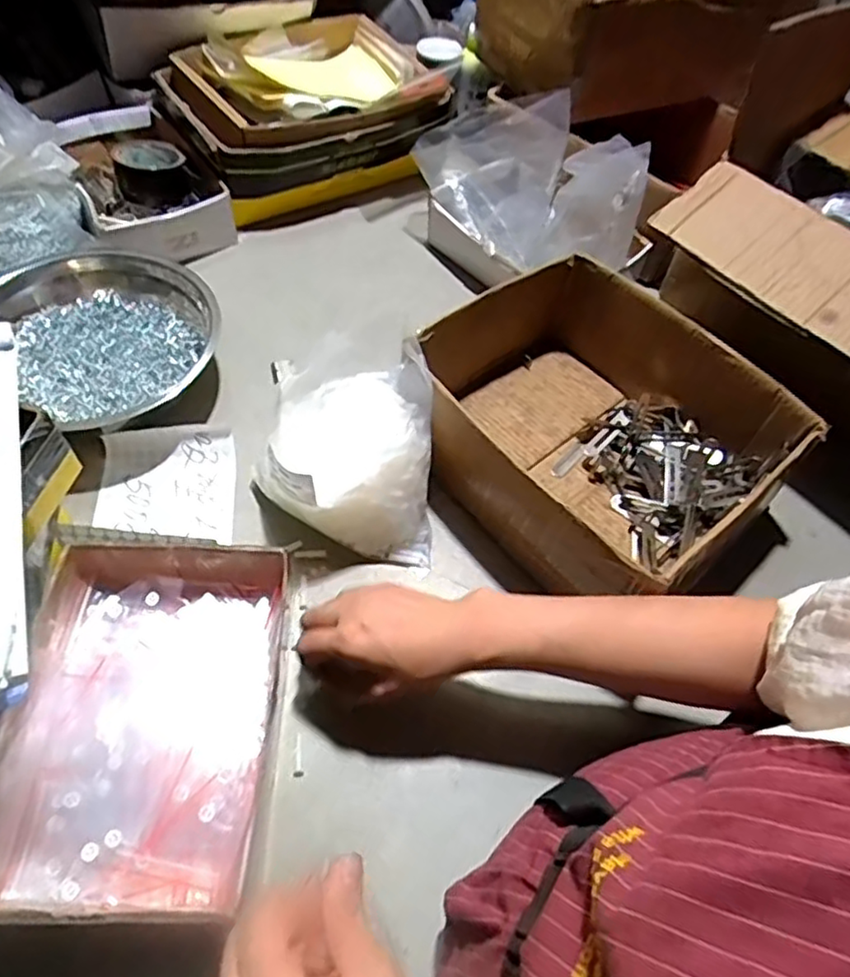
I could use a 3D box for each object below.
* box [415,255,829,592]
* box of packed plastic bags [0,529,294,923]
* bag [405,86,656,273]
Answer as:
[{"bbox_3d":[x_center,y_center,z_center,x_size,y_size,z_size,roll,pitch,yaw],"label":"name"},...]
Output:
[{"bbox_3d":[0.159,-0.062,0.641,0.274,0.118,0.320,-34,65,-24],"label":"box"},{"bbox_3d":[-0.200,0.166,0.478,0.184,0.071,0.254,4,56,-2],"label":"box of packed plastic bags"},{"bbox_3d":[0.117,-0.393,0.805,0.168,0.143,0.299,-28,63,-22],"label":"bag"}]

